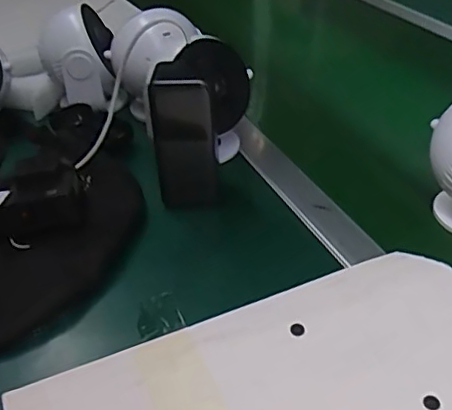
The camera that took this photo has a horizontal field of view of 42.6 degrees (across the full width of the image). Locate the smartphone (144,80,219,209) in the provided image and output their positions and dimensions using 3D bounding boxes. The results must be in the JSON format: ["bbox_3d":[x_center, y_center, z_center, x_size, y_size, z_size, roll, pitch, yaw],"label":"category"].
[{"bbox_3d":[-0.038,-0.052,0.521,0.057,0.128,0.011,-3,37,7],"label":"smartphone"}]

